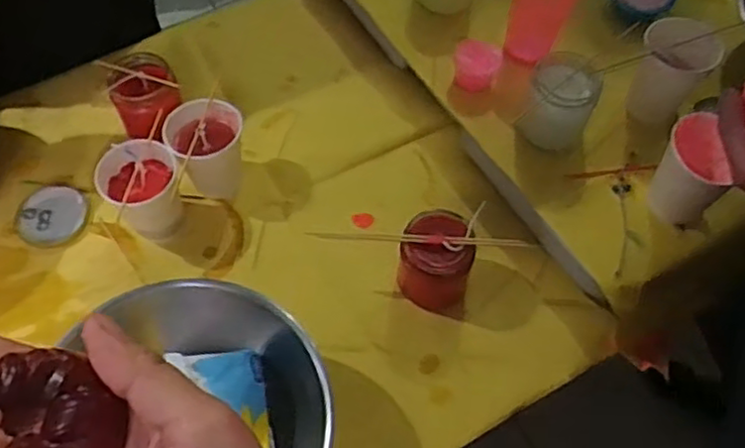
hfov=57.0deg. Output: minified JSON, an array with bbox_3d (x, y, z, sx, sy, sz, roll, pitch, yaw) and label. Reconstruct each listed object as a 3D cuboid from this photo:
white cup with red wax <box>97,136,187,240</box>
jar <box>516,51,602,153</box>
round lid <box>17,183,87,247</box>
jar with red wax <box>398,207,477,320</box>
[{"bbox_3d":[-0.229,-0.033,0.696,0.070,0.093,0.070,0,61,-1],"label":"white cup with red wax"},{"bbox_3d":[0.190,-0.124,0.693,0.066,0.089,0.072,0,61,-1],"label":"jar"},{"bbox_3d":[-0.330,-0.008,0.707,0.066,0.004,0.068,0,61,-1],"label":"round lid"},{"bbox_3d":[0.063,0.039,0.675,0.071,0.094,0.075,0,61,-1],"label":"jar with red wax"}]

